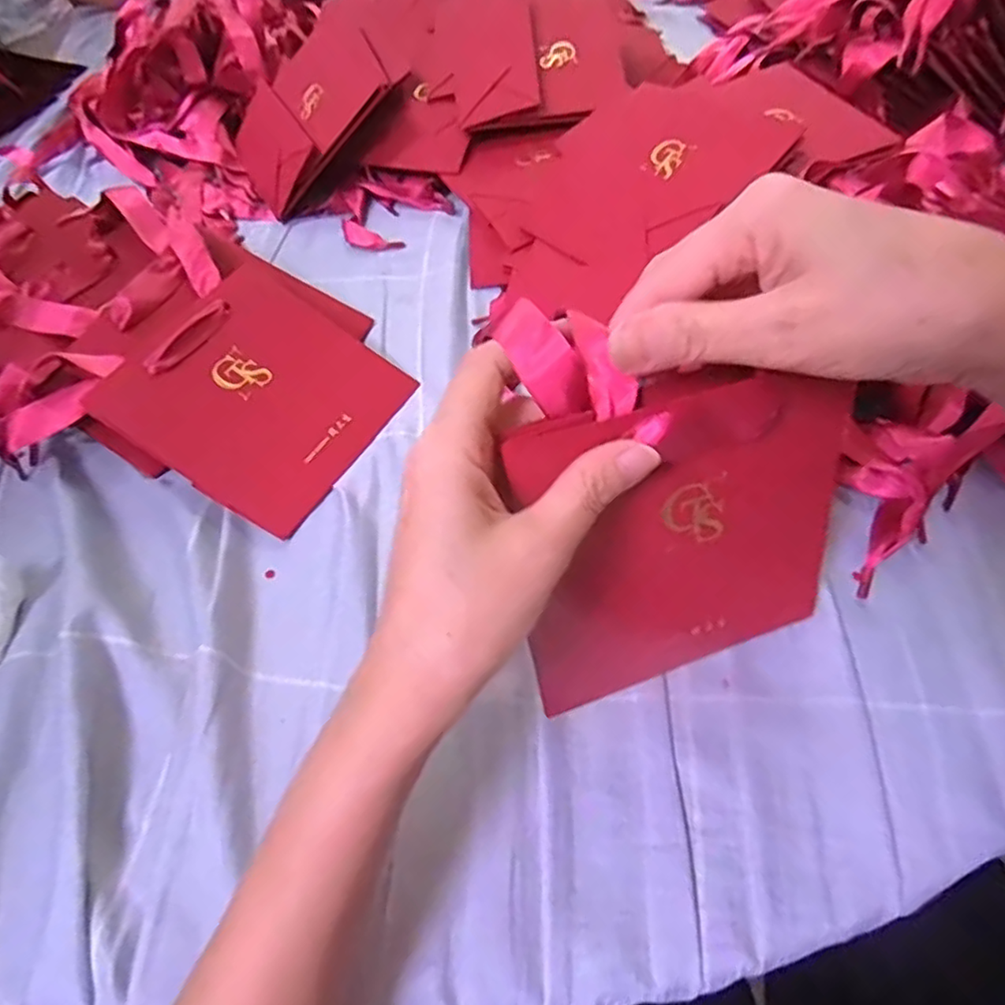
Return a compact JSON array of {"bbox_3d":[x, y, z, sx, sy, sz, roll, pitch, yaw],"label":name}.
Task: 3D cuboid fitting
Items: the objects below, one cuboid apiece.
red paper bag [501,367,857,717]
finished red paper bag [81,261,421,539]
[{"bbox_3d":[0.075,0.015,0.254,0.135,0.140,0.007,-15,34,-9],"label":"red paper bag"},{"bbox_3d":[-0.146,-0.069,0.391,0.138,0.008,0.141,35,63,-2],"label":"finished red paper bag"}]

